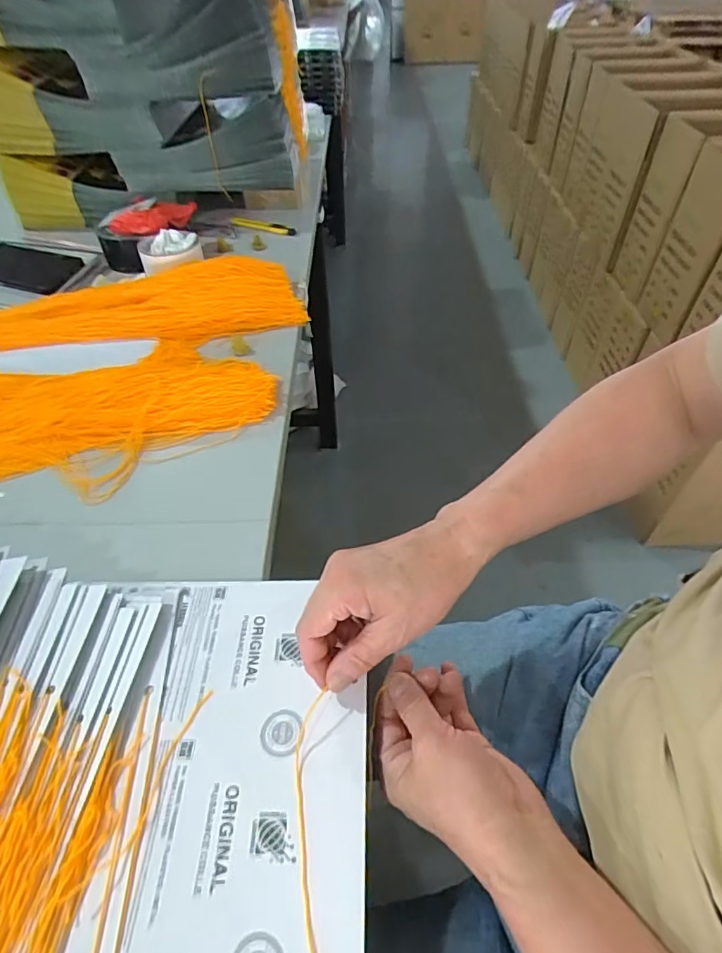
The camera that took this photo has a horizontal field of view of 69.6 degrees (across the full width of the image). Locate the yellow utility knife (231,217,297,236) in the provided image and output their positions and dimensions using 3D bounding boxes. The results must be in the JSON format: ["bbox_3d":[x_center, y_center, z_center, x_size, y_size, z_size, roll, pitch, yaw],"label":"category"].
[{"bbox_3d":[-0.163,-0.417,0.863,0.123,0.010,0.023,21,51,17],"label":"yellow utility knife"}]

